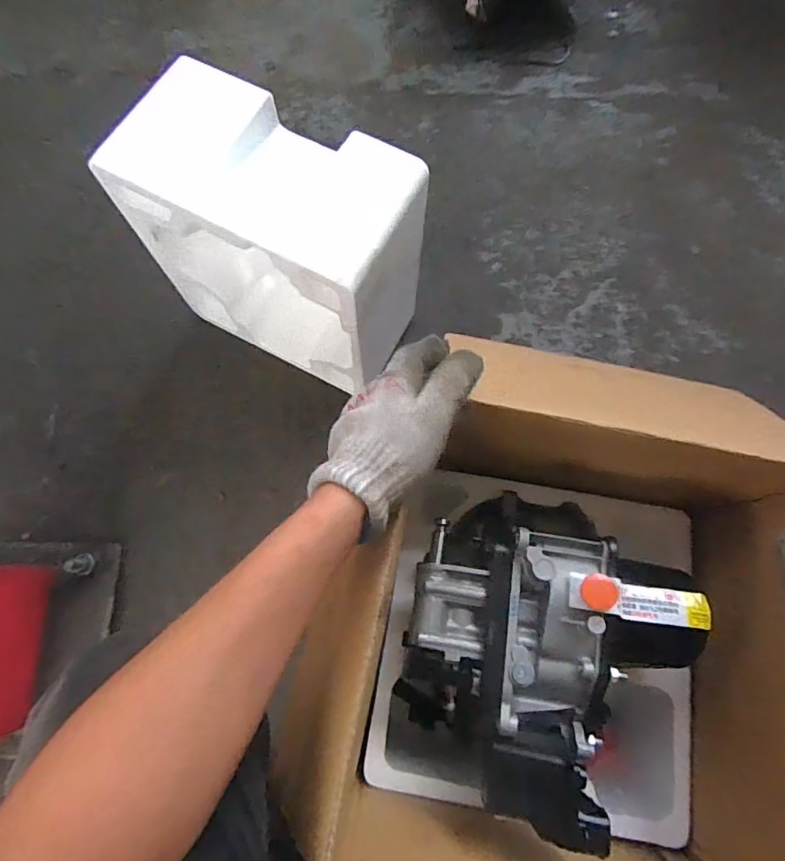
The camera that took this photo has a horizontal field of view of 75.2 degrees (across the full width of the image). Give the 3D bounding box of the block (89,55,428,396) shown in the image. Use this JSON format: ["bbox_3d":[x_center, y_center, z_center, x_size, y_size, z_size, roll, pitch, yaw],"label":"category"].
[{"bbox_3d":[-0.112,-0.196,0.564,0.271,0.248,0.156,28,77,6],"label":"block"}]

